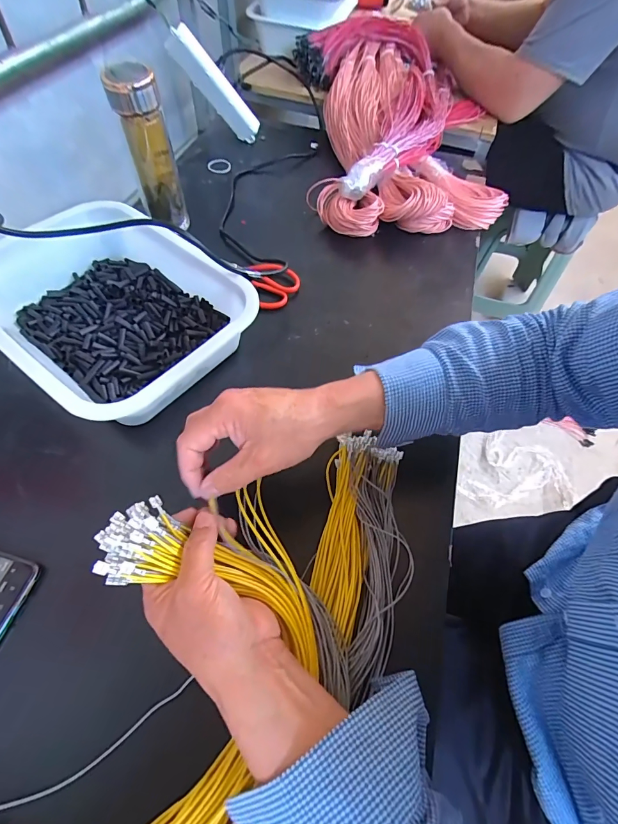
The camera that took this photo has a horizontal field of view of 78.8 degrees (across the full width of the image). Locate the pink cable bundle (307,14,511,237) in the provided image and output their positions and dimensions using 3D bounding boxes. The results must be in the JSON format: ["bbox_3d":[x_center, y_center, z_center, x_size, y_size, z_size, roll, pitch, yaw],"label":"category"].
[{"bbox_3d":[0.177,-0.570,0.741,0.355,0.137,0.567,1,58,-1],"label":"pink cable bundle"}]

